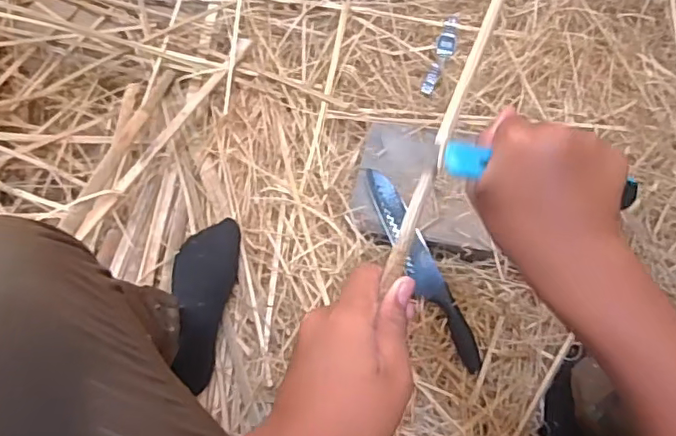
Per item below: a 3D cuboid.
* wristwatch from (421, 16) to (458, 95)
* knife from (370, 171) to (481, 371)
[{"bbox_3d":[0.176,-0.276,0.936,0.032,0.019,0.151,19,77,10],"label":"wristwatch"},{"bbox_3d":[0.116,0.069,0.777,0.042,0.015,0.304,-27,80,9],"label":"knife"}]

